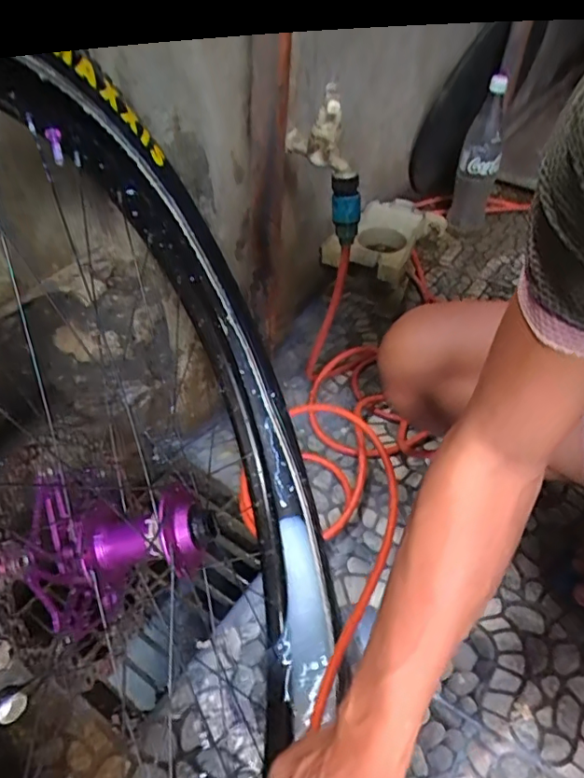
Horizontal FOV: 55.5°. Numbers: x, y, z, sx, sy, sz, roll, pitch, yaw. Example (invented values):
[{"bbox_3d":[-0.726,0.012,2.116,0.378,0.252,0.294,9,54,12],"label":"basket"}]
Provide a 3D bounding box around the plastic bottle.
[{"bbox_3d":[0.403,-0.484,1.187,0.077,0.312,0.090,20,49,17],"label":"plastic bottle"}]

